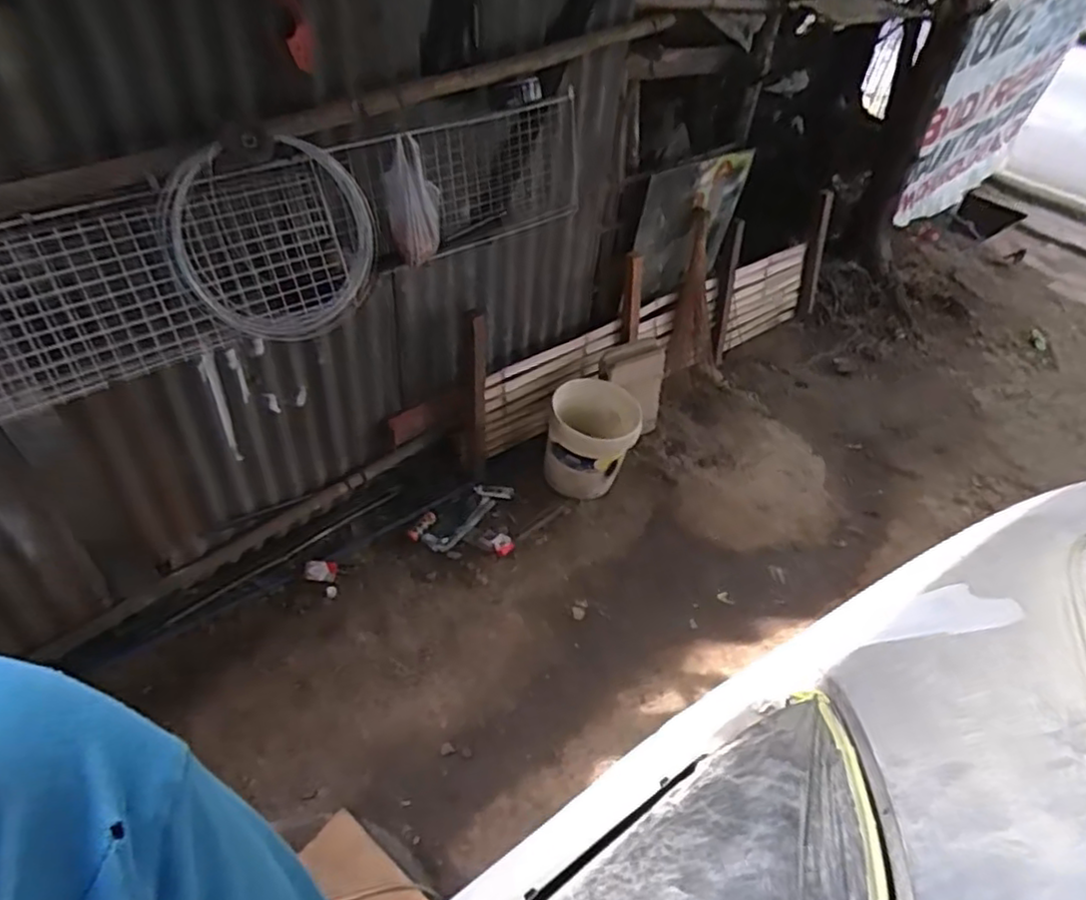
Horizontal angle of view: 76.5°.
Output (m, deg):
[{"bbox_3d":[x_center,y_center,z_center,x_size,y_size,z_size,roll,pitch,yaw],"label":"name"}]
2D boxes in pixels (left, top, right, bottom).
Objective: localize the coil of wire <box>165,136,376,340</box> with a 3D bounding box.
[{"bbox_3d":[-0.548,-0.439,1.468,0.459,0.400,0.072,-28,25,-36],"label":"coil of wire"}]

